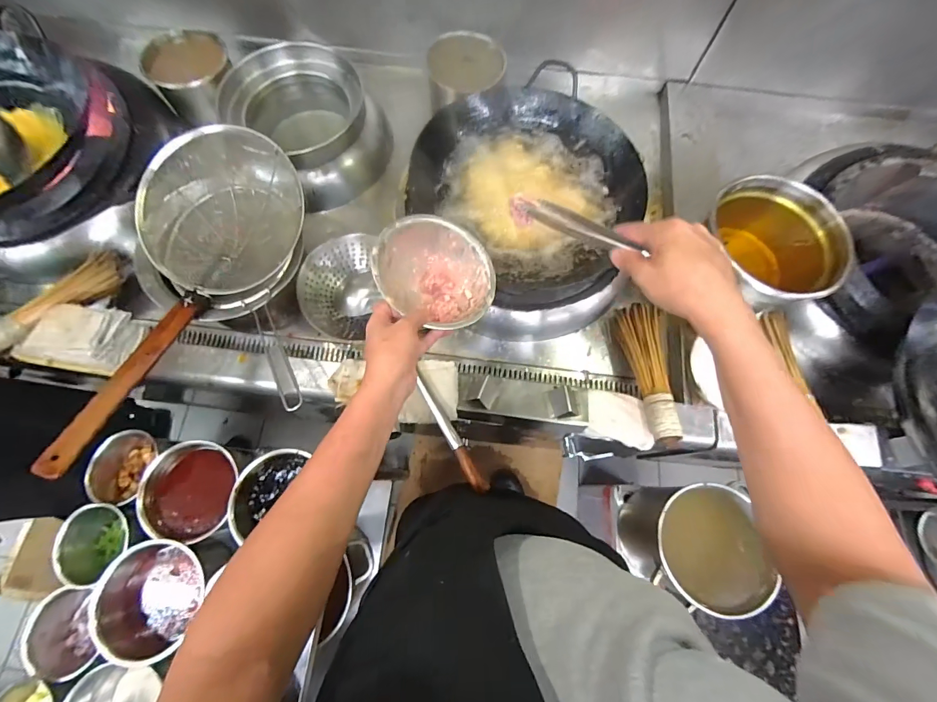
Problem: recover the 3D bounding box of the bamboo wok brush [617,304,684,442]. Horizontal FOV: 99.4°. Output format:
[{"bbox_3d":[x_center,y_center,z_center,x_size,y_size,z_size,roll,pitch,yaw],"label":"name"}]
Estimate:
[{"bbox_3d":[0.352,0.035,0.768,0.074,0.052,0.274,-4,71,-3],"label":"bamboo wok brush"}]

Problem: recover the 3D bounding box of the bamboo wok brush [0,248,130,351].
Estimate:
[{"bbox_3d":[-0.817,-0.094,0.789,0.063,0.085,0.278,39,74,11],"label":"bamboo wok brush"}]

